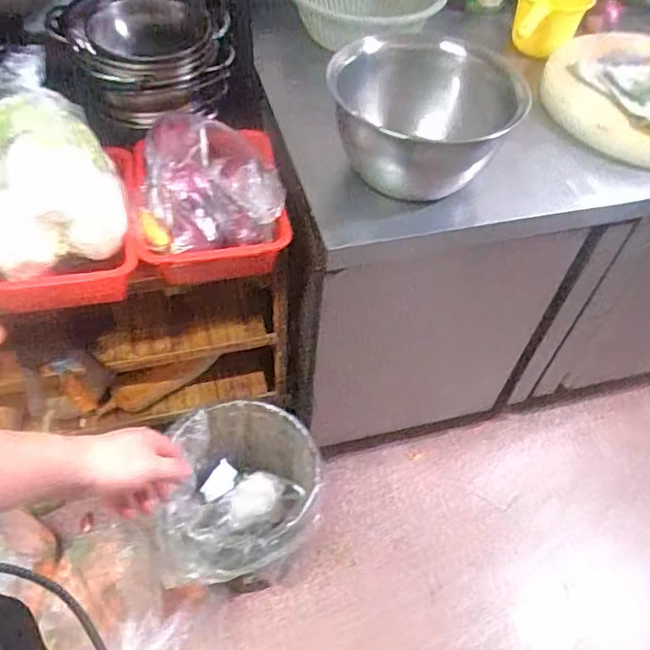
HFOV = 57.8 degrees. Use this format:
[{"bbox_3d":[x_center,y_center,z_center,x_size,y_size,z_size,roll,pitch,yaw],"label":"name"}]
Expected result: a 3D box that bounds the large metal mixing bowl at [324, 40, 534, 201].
[{"bbox_3d":[0.145,-0.344,0.946,0.255,0.169,0.252,0,51,-3],"label":"large metal mixing bowl"}]

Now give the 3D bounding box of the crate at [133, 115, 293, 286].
[{"bbox_3d":[-0.191,-0.221,0.952,0.226,0.175,0.267,-9,52,-10],"label":"crate"}]

